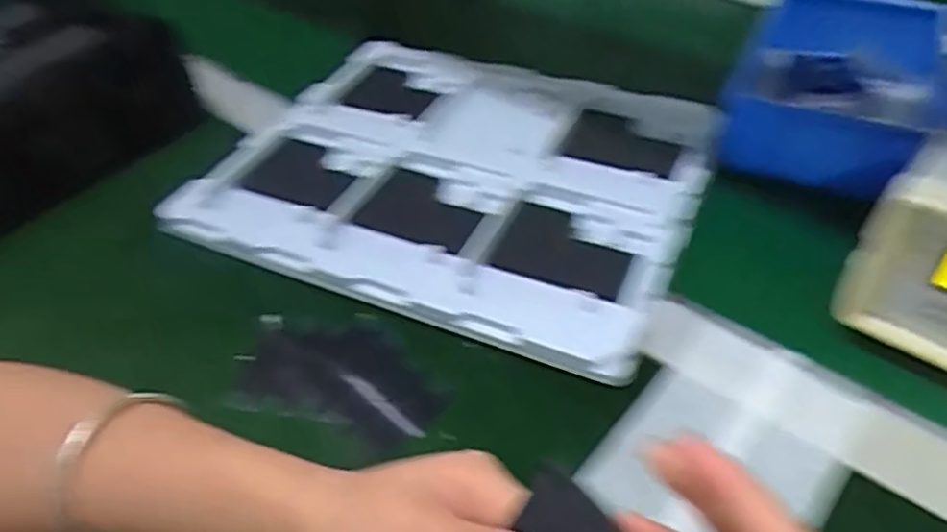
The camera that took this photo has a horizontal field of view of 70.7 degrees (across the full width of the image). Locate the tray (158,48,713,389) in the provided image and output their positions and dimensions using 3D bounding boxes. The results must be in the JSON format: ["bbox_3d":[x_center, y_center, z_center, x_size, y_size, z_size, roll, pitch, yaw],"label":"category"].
[{"bbox_3d":[-0.010,-0.079,0.498,0.336,0.026,0.290,15,48,21],"label":"tray"}]

